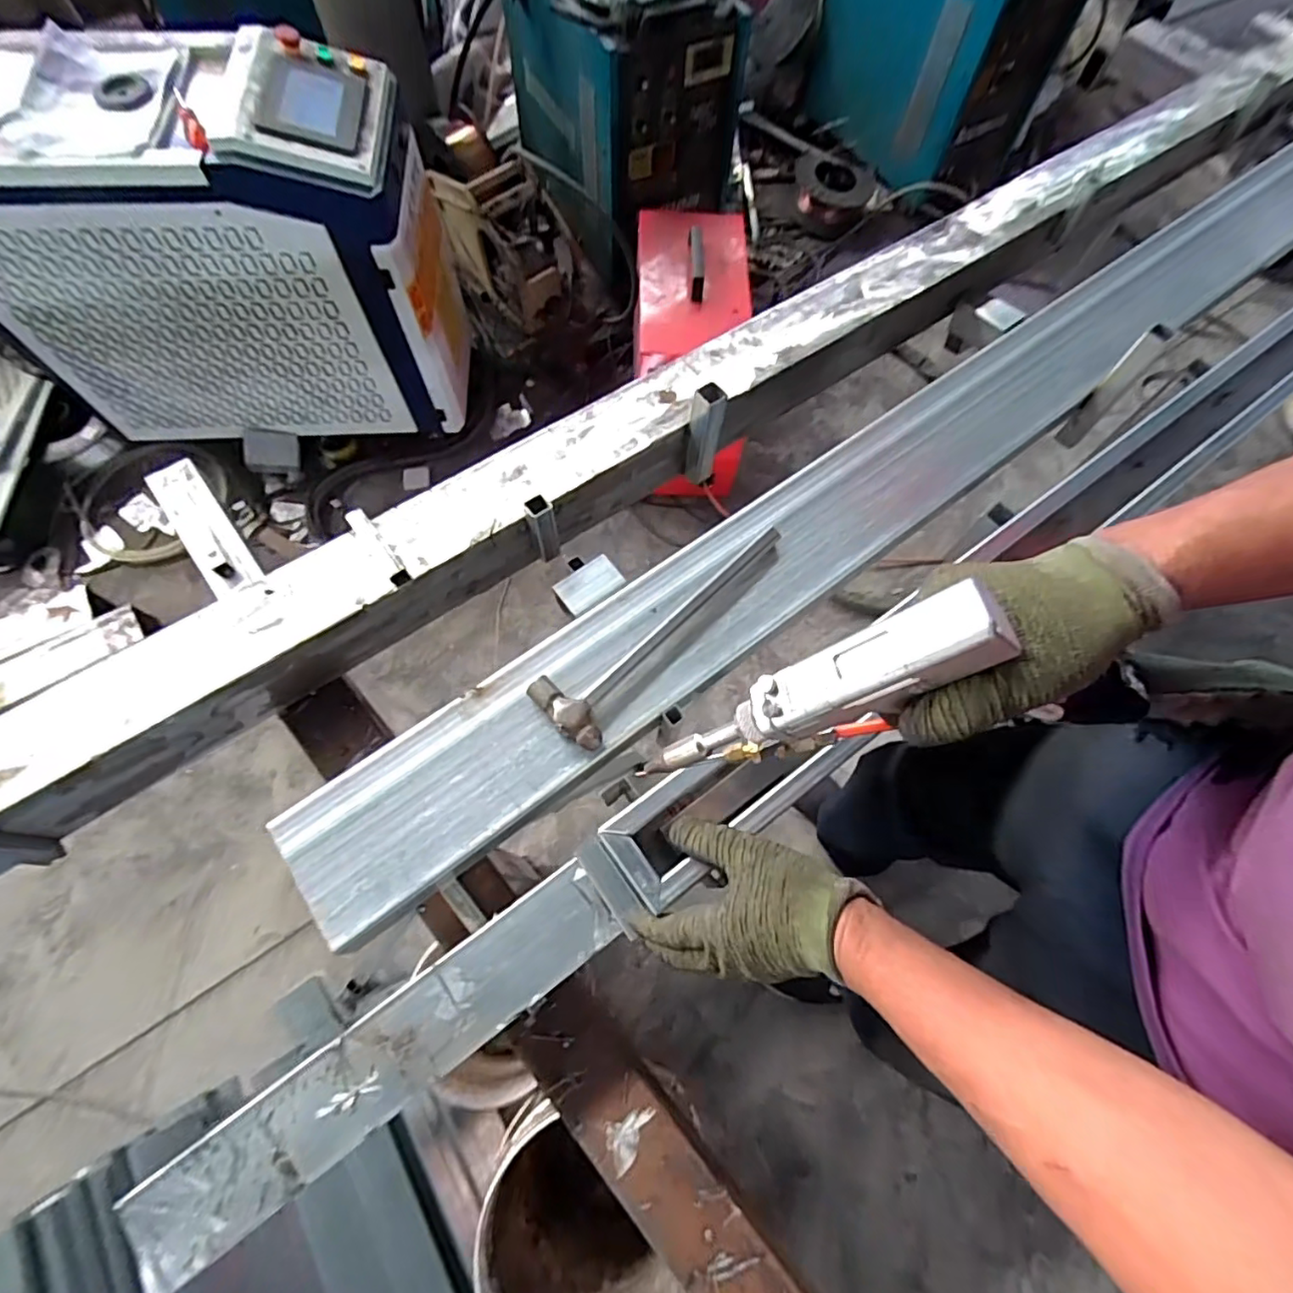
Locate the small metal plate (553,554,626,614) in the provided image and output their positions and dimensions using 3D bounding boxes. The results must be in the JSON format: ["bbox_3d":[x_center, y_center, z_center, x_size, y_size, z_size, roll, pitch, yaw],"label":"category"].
[{"bbox_3d":[-0.069,-0.075,0.734,0.073,0.007,0.045,-34,88,0],"label":"small metal plate"}]

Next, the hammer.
[{"bbox_3d":[0.012,-0.037,0.694,0.092,0.043,0.342,38,72,12],"label":"hammer"}]

